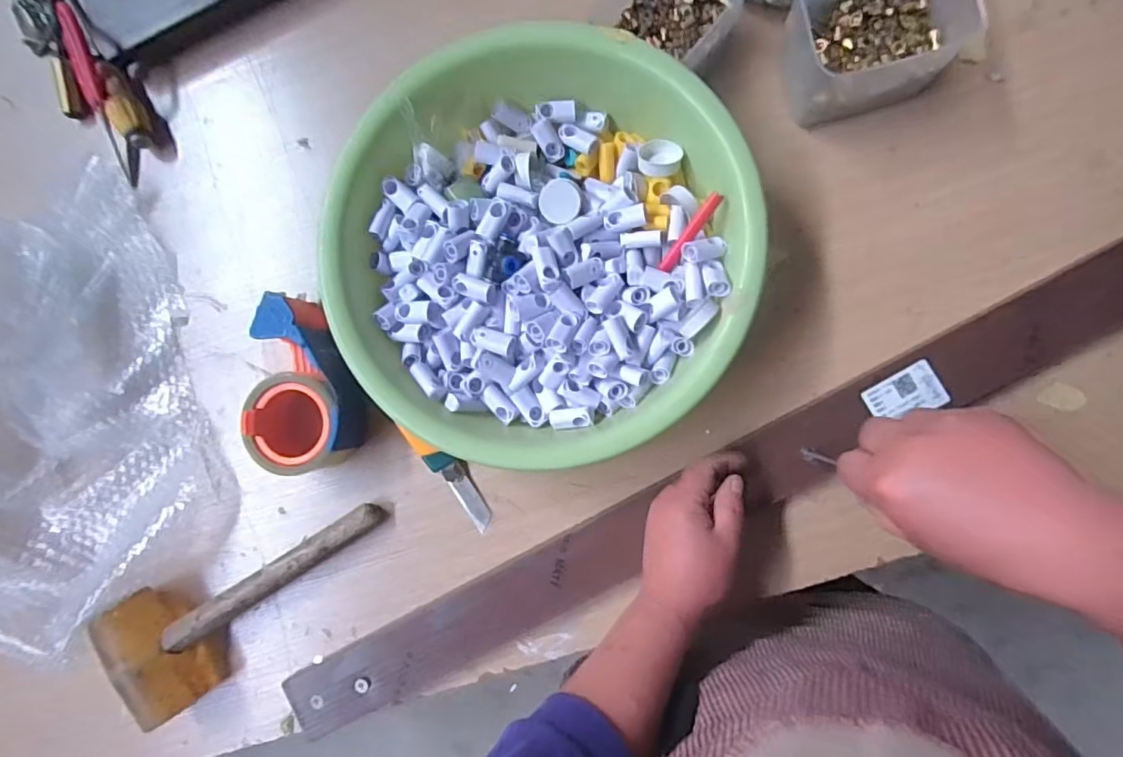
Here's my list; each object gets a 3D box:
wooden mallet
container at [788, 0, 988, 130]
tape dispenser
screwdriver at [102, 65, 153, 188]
[{"bbox_3d":[-0.288,0.197,0.530,0.275,0.055,0.113,-34,83,4],"label":"wooden mallet"},{"bbox_3d":[0.265,-0.290,0.482,0.155,0.079,0.118,-9,86,6],"label":"container"},{"bbox_3d":[-0.226,0.009,0.526,0.094,0.064,0.149,7,87,7],"label":"tape dispenser"},{"bbox_3d":[-0.434,-0.255,0.578,0.025,0.029,0.109,-5,101,6],"label":"screwdriver"}]

